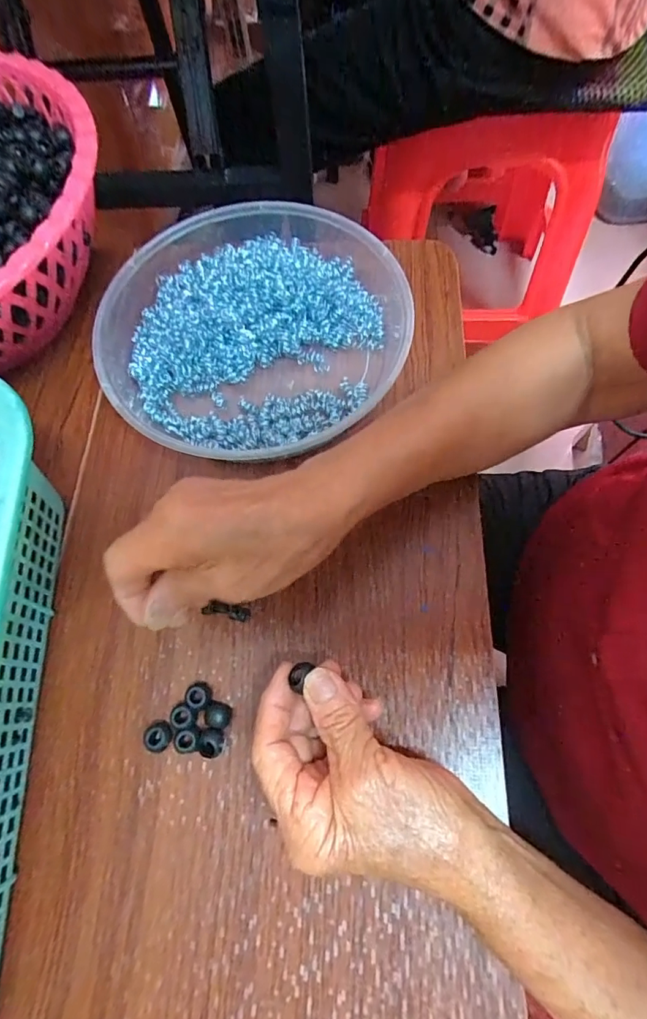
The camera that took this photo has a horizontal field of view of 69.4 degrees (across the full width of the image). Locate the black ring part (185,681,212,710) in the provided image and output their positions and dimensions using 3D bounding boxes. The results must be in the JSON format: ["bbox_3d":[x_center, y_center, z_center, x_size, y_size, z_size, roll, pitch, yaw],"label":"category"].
[{"bbox_3d":[-0.074,0.113,0.282,0.012,0.017,0.015,-36,71,-11],"label":"black ring part"}]

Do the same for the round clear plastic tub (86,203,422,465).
[{"bbox_3d":[-0.066,-0.145,0.359,0.242,0.046,0.221,-1,68,2],"label":"round clear plastic tub"}]

